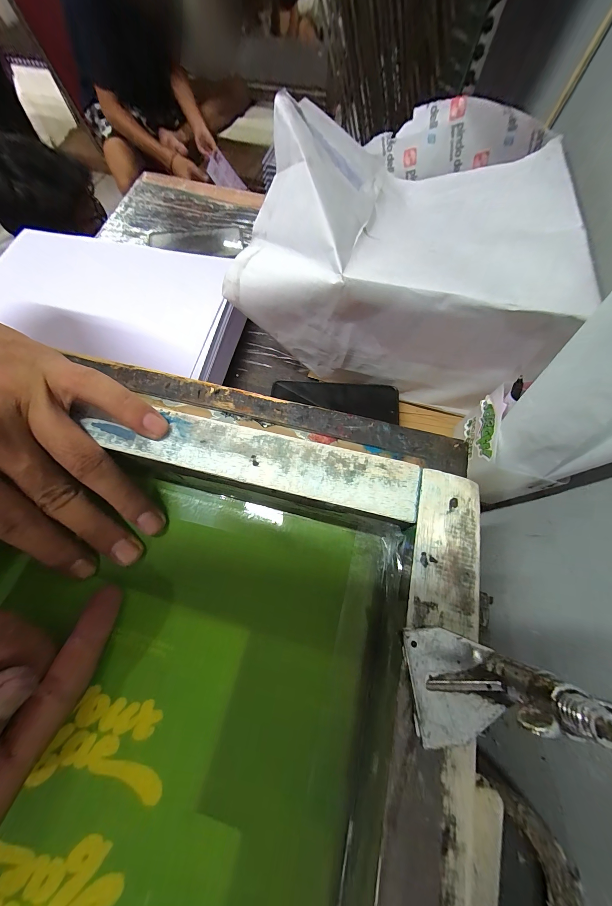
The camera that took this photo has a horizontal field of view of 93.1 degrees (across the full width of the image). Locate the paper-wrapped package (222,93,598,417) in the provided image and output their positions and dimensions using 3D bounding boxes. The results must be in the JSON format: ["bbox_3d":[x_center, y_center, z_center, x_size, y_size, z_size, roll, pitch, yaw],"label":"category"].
[{"bbox_3d":[0.129,-0.277,0.368,0.336,0.157,0.363,20,69,7],"label":"paper-wrapped package"}]

